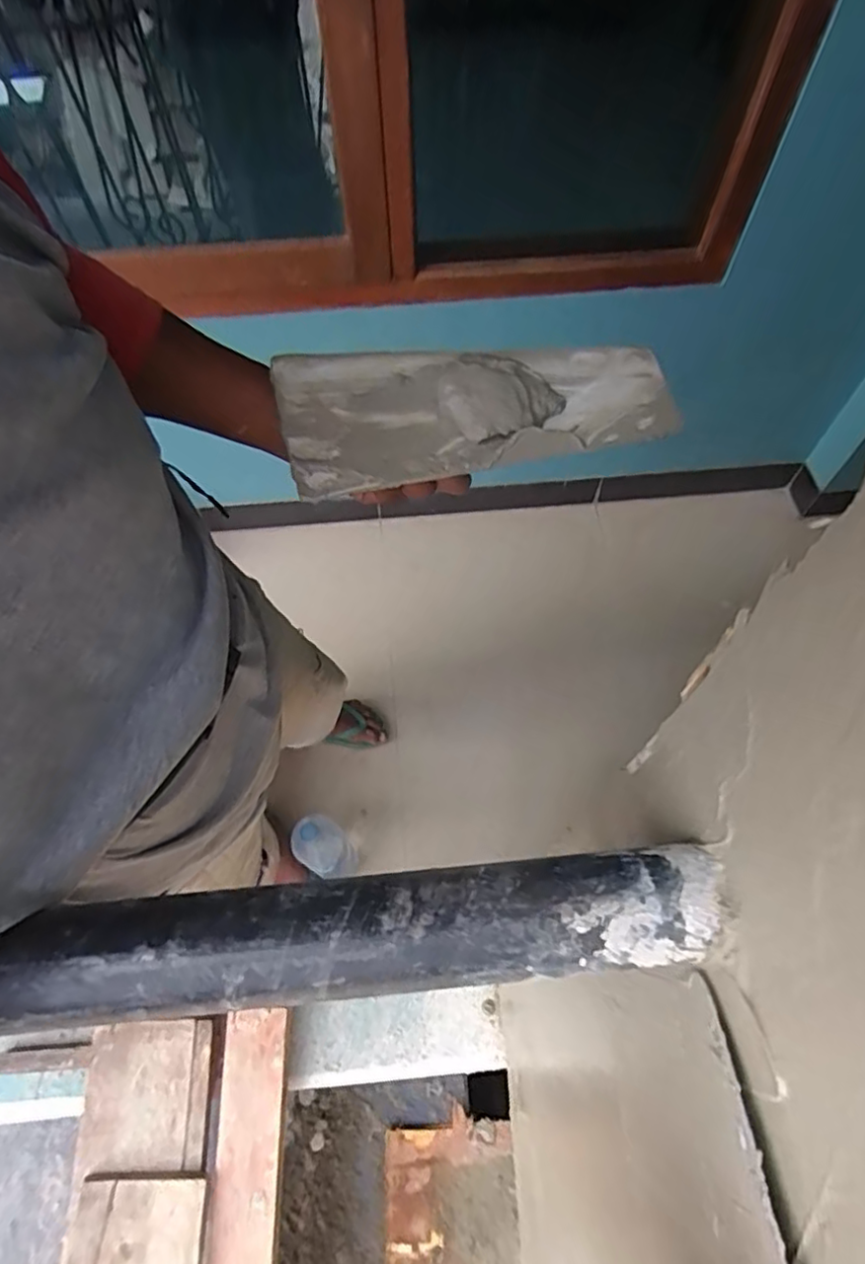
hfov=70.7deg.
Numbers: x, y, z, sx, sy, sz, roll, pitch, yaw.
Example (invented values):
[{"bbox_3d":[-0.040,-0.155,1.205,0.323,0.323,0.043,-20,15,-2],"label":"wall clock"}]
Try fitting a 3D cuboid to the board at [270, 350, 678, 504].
[{"bbox_3d":[0.040,-0.164,0.437,0.289,0.035,0.102,-11,61,-13],"label":"board"}]

